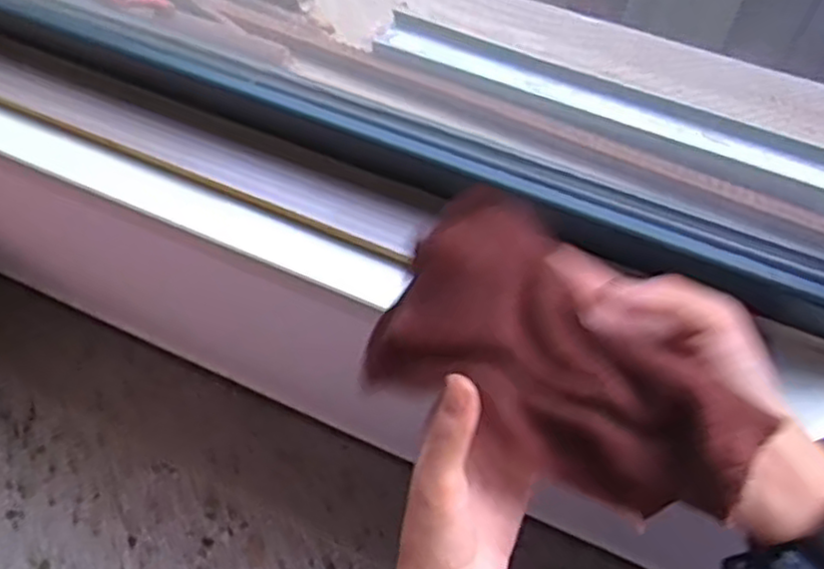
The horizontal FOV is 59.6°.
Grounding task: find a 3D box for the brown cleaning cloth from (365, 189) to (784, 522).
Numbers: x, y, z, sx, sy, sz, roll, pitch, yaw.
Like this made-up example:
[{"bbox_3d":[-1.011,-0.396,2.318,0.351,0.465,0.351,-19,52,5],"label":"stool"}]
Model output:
[{"bbox_3d":[0.063,0.036,0.309,0.155,0.039,0.089,37,73,11],"label":"brown cleaning cloth"}]

